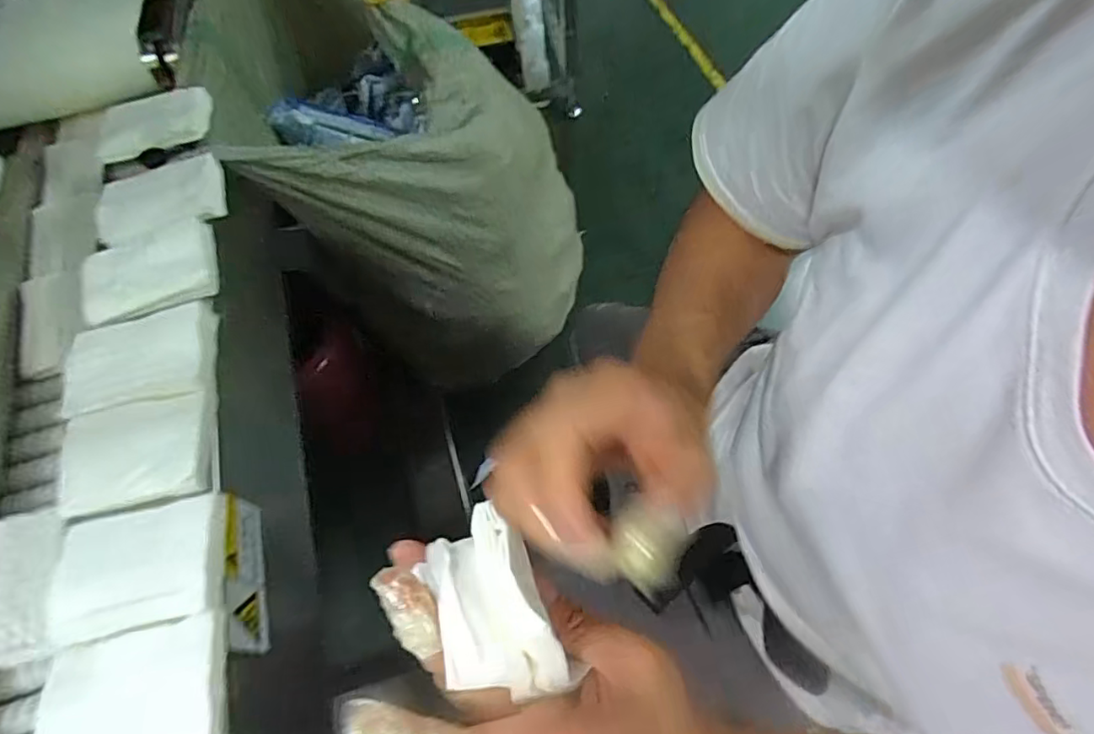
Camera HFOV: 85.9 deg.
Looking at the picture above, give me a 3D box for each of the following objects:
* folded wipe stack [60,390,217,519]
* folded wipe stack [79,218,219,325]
[{"bbox_3d":[-0.283,0.060,0.403,0.099,0.019,0.072,-15,61,-5],"label":"folded wipe stack"},{"bbox_3d":[-0.322,-0.076,0.470,0.106,0.016,0.070,-18,61,-6],"label":"folded wipe stack"}]

